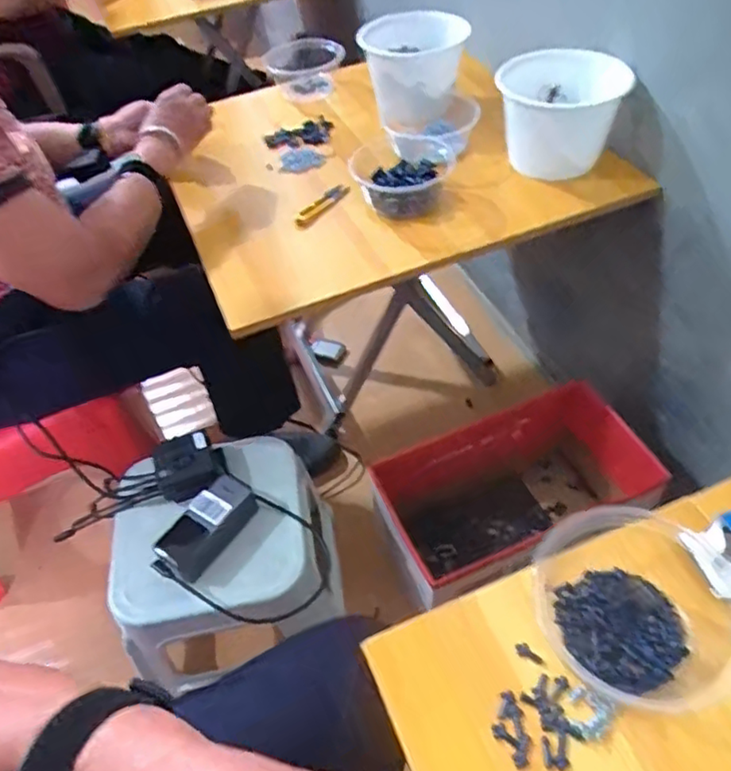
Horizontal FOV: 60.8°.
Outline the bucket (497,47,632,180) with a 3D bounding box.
[{"bbox_3d":[0.266,-0.383,0.867,0.144,0.123,0.144,-3,50,3],"label":"bucket"}]

